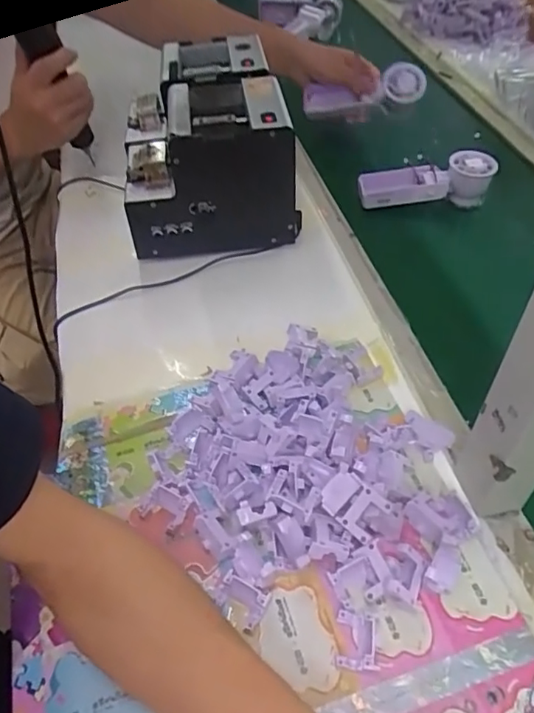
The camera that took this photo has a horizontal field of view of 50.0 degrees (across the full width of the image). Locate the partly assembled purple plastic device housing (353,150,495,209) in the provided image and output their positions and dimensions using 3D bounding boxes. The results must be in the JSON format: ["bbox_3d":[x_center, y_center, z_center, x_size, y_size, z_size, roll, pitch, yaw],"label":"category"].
[{"bbox_3d":[0.218,-0.234,0.788,0.173,0.065,0.066,-3,47,16],"label":"partly assembled purple plastic device housing"}]

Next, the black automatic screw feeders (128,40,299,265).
[{"bbox_3d":[-0.078,-0.268,0.715,0.190,0.149,0.289,-6,49,-5],"label":"black automatic screw feeders"}]

